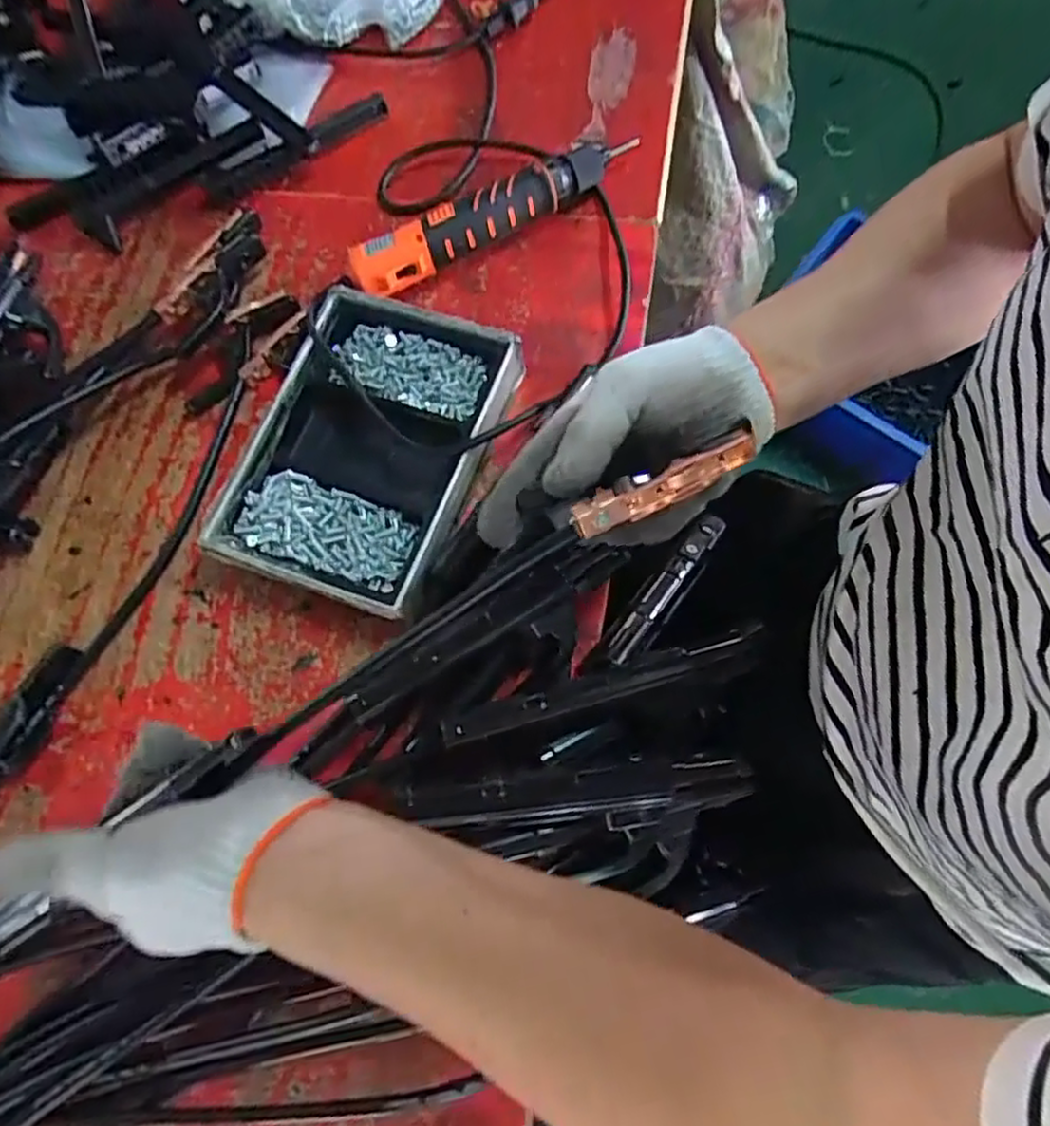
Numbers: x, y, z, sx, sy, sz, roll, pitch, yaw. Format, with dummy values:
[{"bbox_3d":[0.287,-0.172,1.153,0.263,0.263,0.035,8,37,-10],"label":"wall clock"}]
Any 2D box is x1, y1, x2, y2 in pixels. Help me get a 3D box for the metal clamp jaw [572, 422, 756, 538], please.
[{"bbox_3d":[0.066,-0.038,0.341,0.092,0.011,0.016,-25,72,-5],"label":"metal clamp jaw"}]

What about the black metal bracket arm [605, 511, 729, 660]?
[{"bbox_3d":[0.107,0.016,0.517,0.024,0.012,0.177,34,49,13],"label":"black metal bracket arm"}]

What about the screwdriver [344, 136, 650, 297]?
[{"bbox_3d":[-0.019,-0.289,0.575,0.267,0.040,0.041,-33,72,-5],"label":"screwdriver"}]

